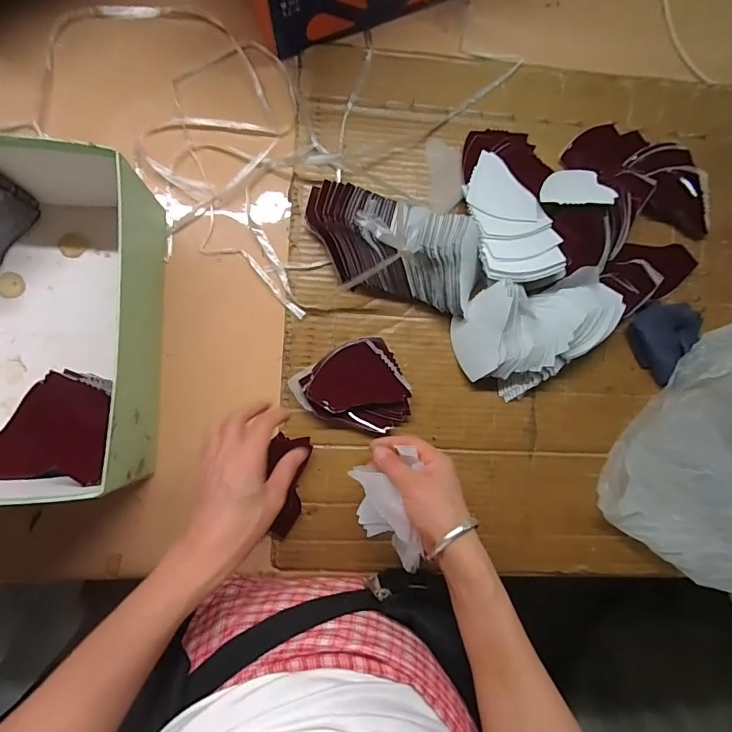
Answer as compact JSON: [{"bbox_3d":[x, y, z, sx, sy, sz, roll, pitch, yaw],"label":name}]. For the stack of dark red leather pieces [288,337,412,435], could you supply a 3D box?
[{"bbox_3d":[-0.010,0.030,0.484,0.106,0.028,0.104,-34,89,-7],"label":"stack of dark red leather pieces"}]

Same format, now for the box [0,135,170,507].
[{"bbox_3d":[-0.326,-0.039,0.411,0.235,0.115,0.308,-1,86,-5],"label":"box"}]

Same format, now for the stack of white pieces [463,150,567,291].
[{"bbox_3d":[0.160,-0.165,0.496,0.086,0.049,0.164,-8,87,-6],"label":"stack of white pieces"}]

